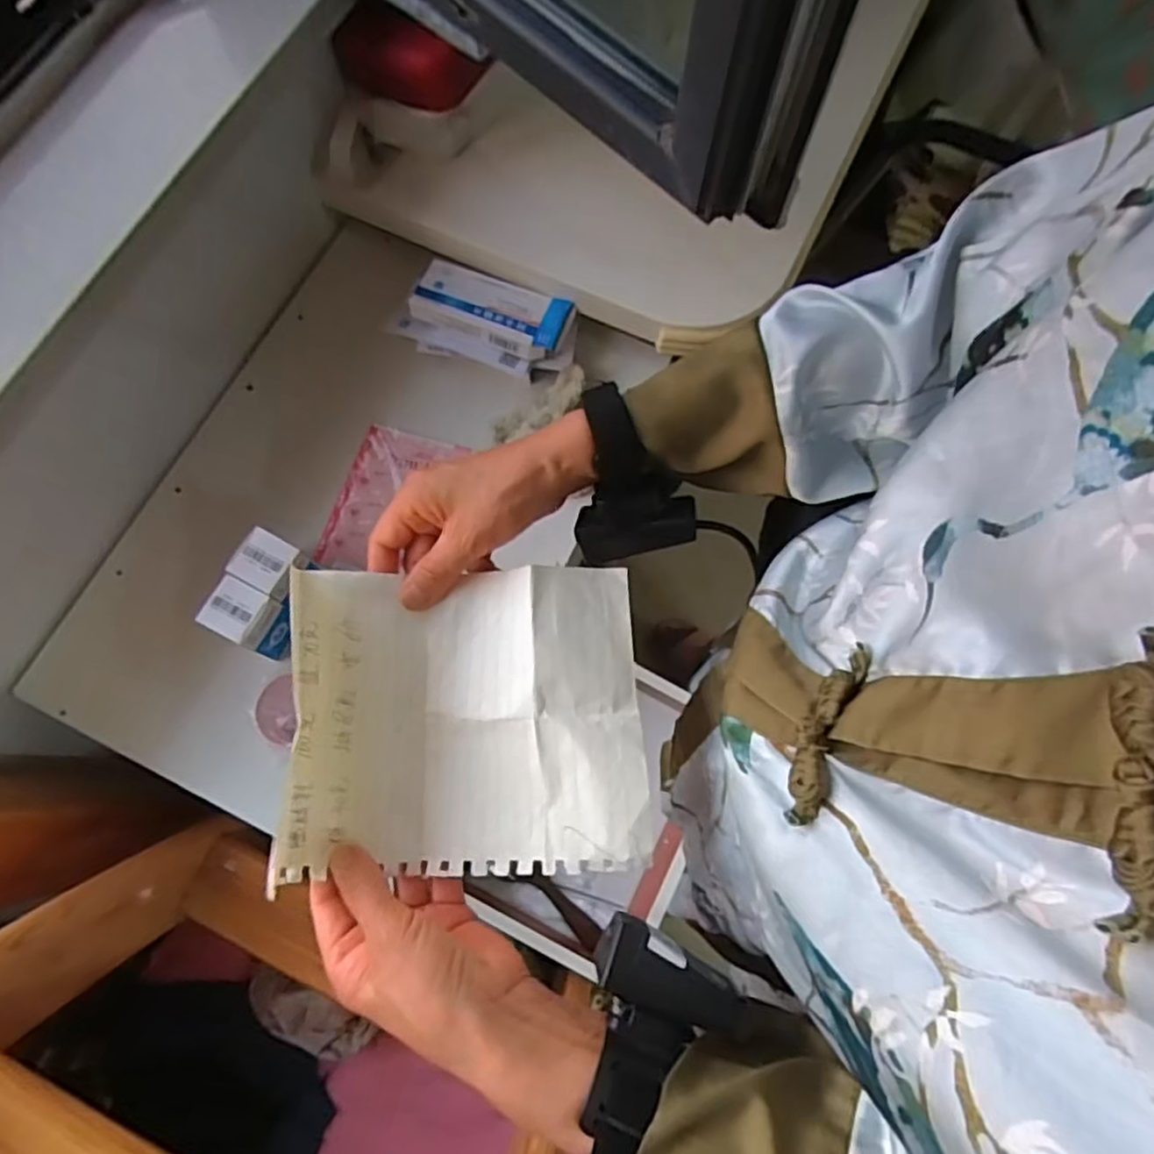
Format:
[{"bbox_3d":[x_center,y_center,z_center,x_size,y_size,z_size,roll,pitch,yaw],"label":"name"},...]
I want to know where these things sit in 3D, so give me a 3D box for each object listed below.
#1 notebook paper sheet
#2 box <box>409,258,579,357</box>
[{"bbox_3d":[-0.063,0.077,0.394,0.194,0.026,0.163,-1,73,0],"label":"notebook paper sheet"},{"bbox_3d":[-0.090,-0.274,0.719,0.159,0.031,0.069,21,74,7],"label":"box"}]

